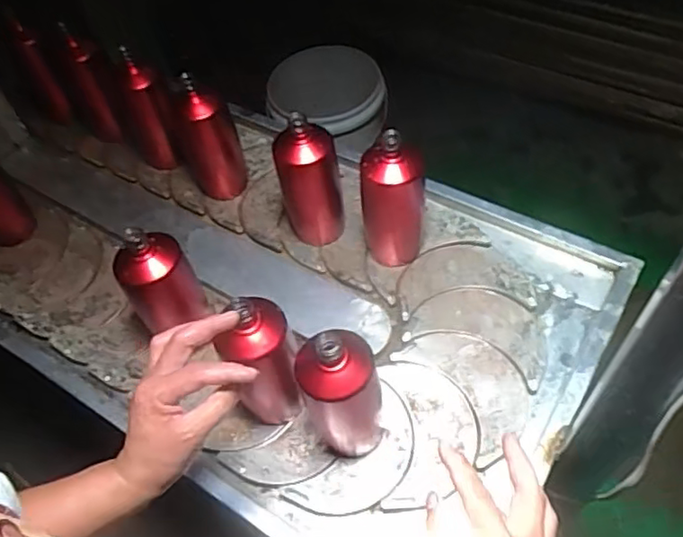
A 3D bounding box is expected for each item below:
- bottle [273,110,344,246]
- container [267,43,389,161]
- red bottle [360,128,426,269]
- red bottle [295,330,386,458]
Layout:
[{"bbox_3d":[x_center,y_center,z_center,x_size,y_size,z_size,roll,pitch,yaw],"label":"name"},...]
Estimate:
[{"bbox_3d":[-0.042,-0.114,0.856,0.068,0.206,0.063,-2,57,3],"label":"bottle"},{"bbox_3d":[-0.018,-0.441,1.646,0.286,0.153,0.285,-2,57,3],"label":"container"},{"bbox_3d":[0.070,-0.090,0.814,0.084,0.210,0.064,-1,57,3],"label":"red bottle"},{"bbox_3d":[0.003,0.139,0.672,0.080,0.195,0.074,-2,57,3],"label":"red bottle"}]

